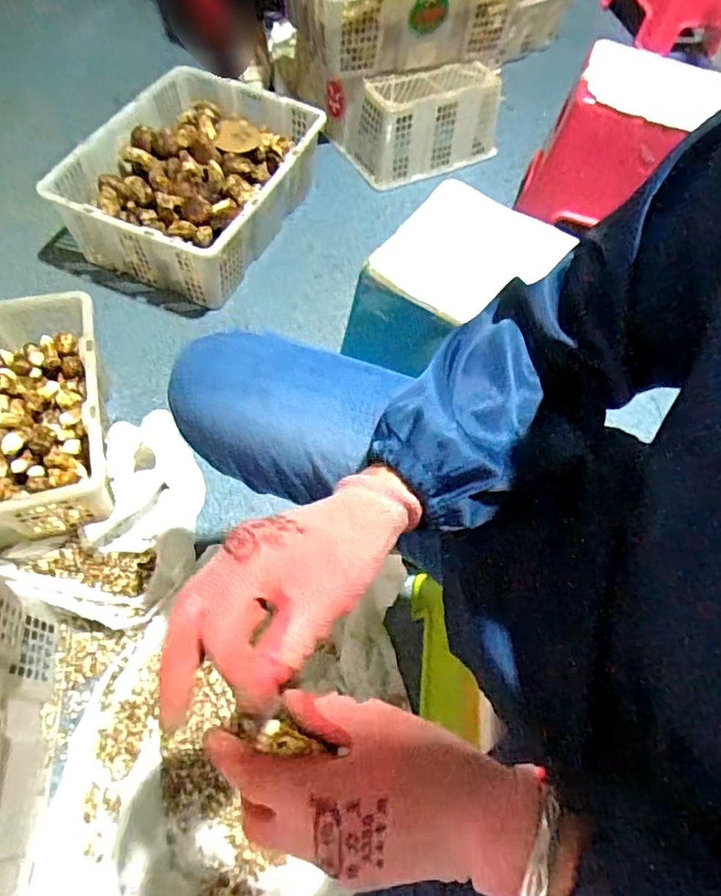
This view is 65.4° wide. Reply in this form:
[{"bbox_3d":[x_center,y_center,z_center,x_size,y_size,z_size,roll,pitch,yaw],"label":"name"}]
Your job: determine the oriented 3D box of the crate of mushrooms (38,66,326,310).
[{"bbox_3d":[-0.312,-0.523,1.126,0.356,0.181,0.502,26,62,10],"label":"crate of mushrooms"}]

